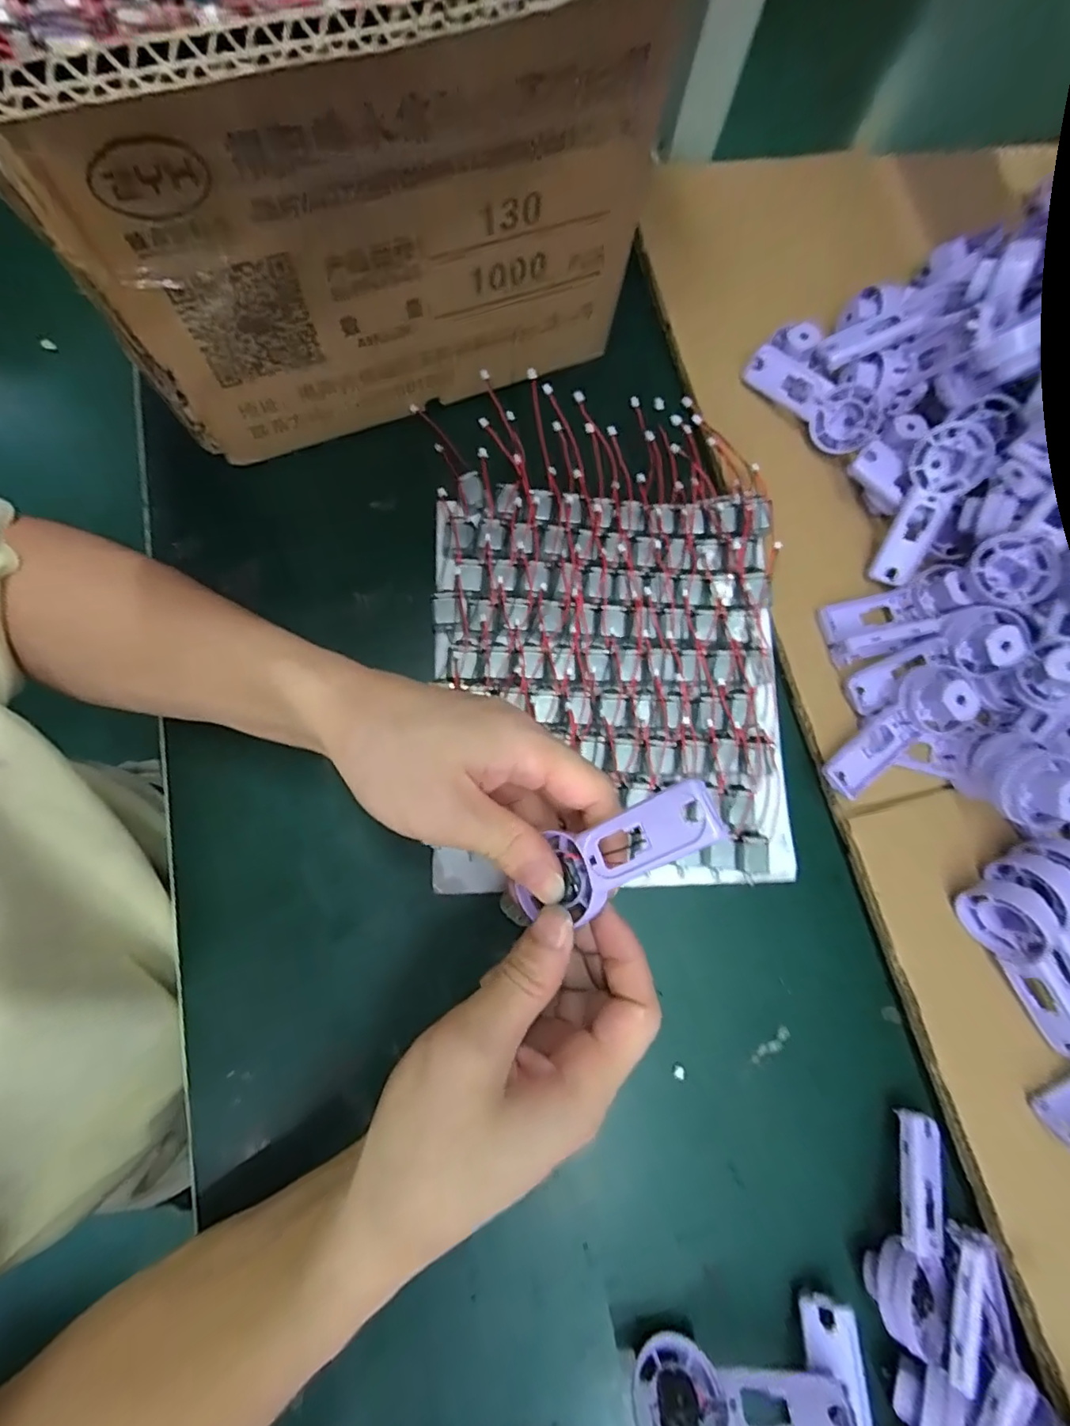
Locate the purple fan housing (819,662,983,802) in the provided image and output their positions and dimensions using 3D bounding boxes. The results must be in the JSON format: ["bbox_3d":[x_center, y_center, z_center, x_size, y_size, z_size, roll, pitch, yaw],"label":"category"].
[{"bbox_3d":[0.205,0.011,0.309,0.091,0.026,0.035,-43,80,6],"label":"purple fan housing"}]

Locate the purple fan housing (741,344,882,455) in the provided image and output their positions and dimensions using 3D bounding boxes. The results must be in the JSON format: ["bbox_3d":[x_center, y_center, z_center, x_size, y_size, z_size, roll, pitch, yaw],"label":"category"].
[{"bbox_3d":[0.185,-0.211,0.365,0.094,0.011,0.040,36,117,6],"label":"purple fan housing"}]

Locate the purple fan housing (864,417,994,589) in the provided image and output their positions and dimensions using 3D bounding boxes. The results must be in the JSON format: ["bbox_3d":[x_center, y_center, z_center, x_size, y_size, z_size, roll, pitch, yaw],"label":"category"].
[{"bbox_3d":[0.241,-0.128,0.336,0.037,0.014,0.096,23,106,5],"label":"purple fan housing"}]

